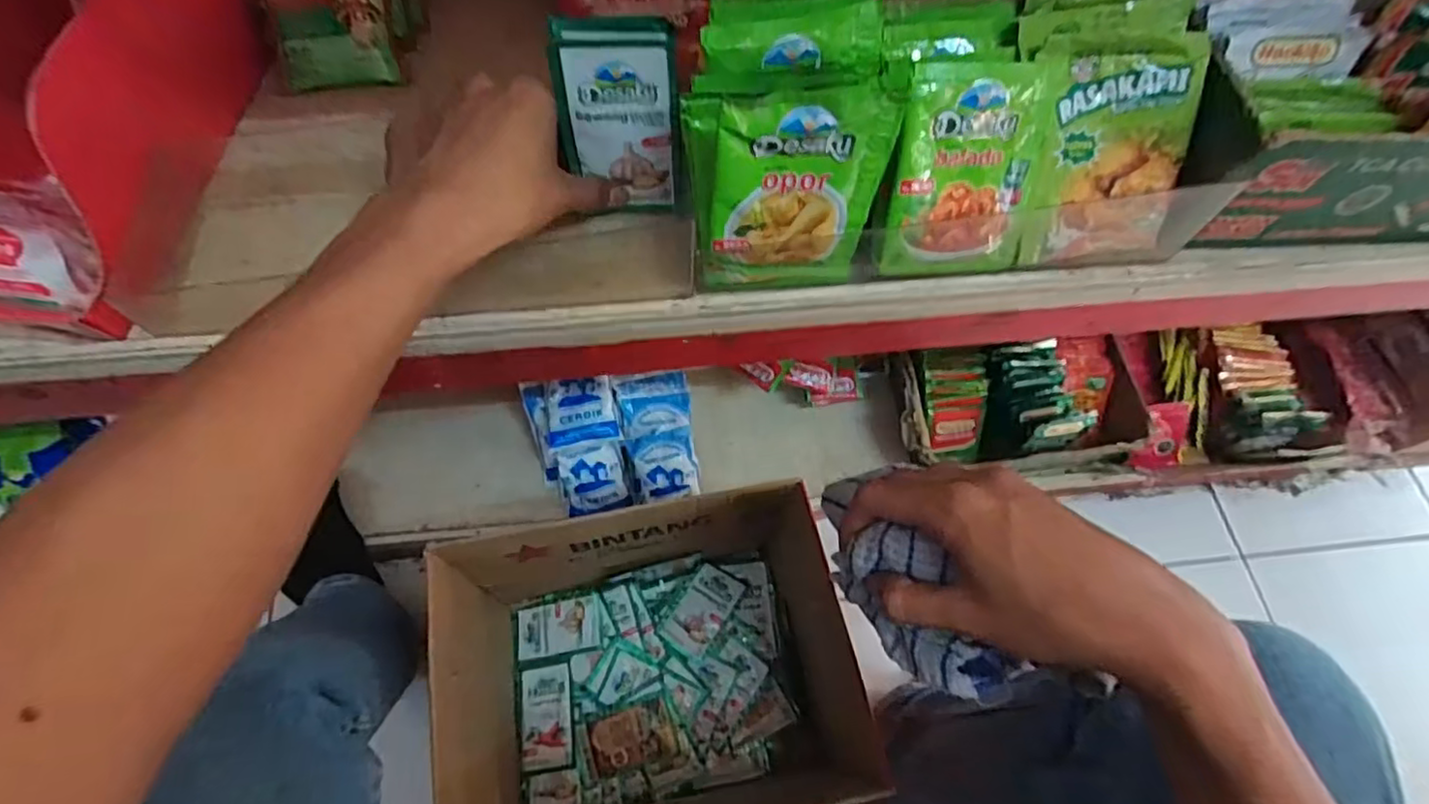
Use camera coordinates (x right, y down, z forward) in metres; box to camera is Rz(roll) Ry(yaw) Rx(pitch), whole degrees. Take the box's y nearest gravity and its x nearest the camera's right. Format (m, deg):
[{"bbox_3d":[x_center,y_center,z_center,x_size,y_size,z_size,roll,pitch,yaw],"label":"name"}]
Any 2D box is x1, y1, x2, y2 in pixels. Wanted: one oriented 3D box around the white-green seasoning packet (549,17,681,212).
[{"bbox_3d":[-0.054,-0.160,0.378,0.065,0.105,0.022,-2,52,-2],"label":"white-green seasoning packet"}]

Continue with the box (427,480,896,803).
[{"bbox_3d":[-0.056,0.263,0.618,0.320,0.259,0.264,-8,65,-7],"label":"box"}]

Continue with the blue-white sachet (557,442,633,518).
[{"bbox_3d":[-0.134,0.084,0.733,0.071,0.015,0.083,-12,107,-13],"label":"blue-white sachet"}]

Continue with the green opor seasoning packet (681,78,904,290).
[{"bbox_3d":[0.036,-0.110,0.347,0.097,0.120,0.024,-4,54,-6],"label":"green opor seasoning packet"}]

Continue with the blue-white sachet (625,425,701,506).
[{"bbox_3d":[-0.058,0.072,0.735,0.076,0.030,0.077,-11,95,2],"label":"blue-white sachet"}]

